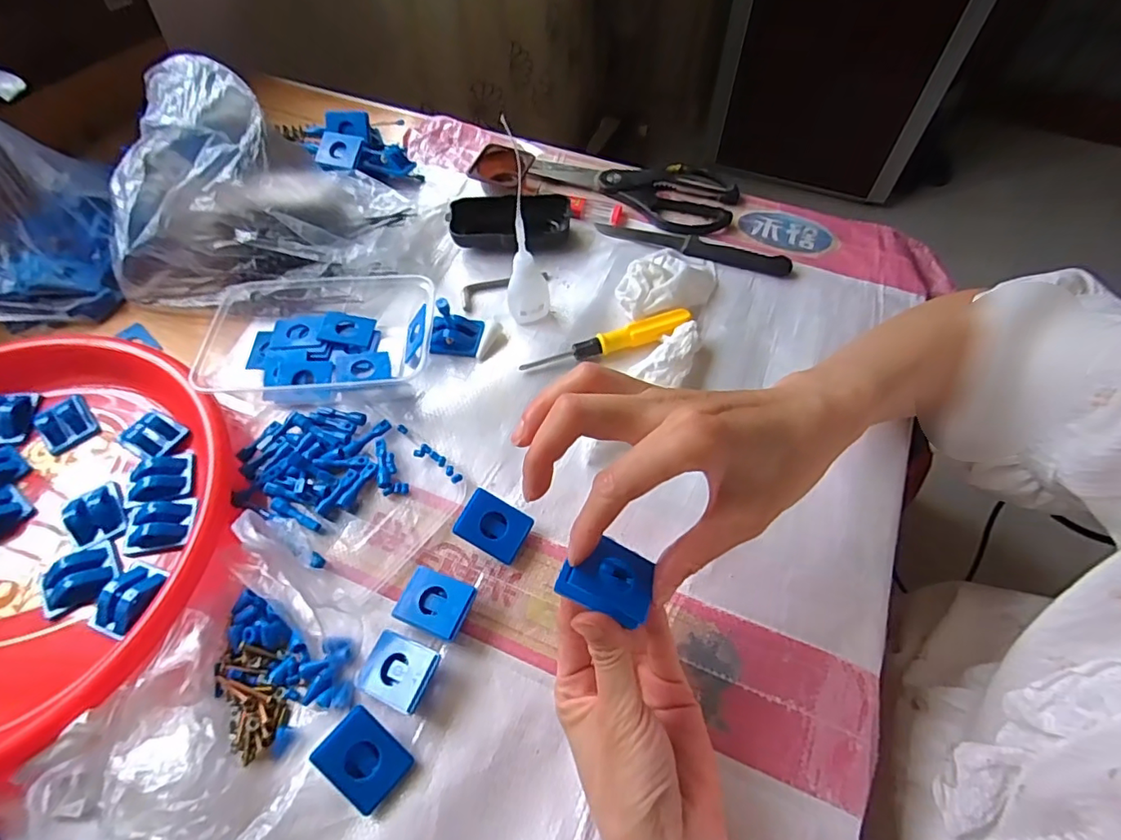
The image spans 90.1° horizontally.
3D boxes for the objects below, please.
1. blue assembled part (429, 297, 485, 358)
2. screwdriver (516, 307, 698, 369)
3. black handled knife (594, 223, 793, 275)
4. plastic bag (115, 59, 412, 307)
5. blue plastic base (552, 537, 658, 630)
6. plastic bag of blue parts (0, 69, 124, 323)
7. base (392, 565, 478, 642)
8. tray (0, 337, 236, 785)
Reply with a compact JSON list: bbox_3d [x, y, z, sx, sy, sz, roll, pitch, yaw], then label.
[{"bbox_3d":[-0.084,-0.073,0.448,0.039,0.030,0.035,8,59,6],"label":"blue assembled part"},{"bbox_3d":[0.038,-0.060,0.442,0.138,0.014,0.018,-20,61,-11],"label":"screwdriver"},{"bbox_3d":[0.119,-0.156,0.505,0.173,0.008,0.022,15,60,10],"label":"black handled knife"},{"bbox_3d":[-0.249,-0.186,0.453,0.225,0.132,0.124,-4,59,-1],"label":"plastic bag"},{"bbox_3d":[0.022,0.078,0.275,0.041,0.015,0.034,29,49,-8],"label":"blue plastic base"},{"bbox_3d":[-0.446,-0.156,0.425,0.181,0.153,0.122,-37,65,-19],"label":"plastic bag of blue parts"},{"bbox_3d":[-0.076,0.113,0.344,0.043,0.017,0.034,19,61,12],"label":"base"},{"bbox_3d":[-0.360,0.074,0.351,0.272,0.037,0.282,-1,59,1],"label":"tray"}]

